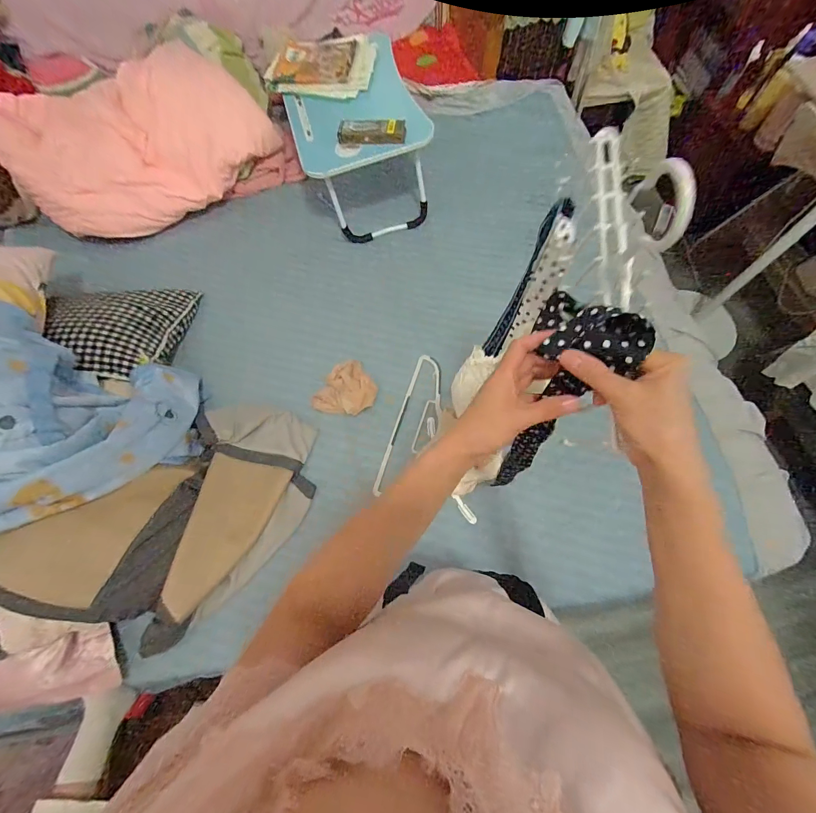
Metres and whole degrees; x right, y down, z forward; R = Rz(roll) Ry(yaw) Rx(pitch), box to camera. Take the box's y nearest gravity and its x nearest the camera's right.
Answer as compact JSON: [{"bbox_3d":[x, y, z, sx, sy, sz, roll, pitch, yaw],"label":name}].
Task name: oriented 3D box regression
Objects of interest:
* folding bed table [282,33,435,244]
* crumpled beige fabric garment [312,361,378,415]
[{"bbox_3d":[-0.165,-0.865,1.190,0.386,0.265,0.532,-19,69,-4],"label":"folding bed table"},{"bbox_3d":[-0.179,-0.039,0.989,0.166,0.021,0.147,-33,71,-10],"label":"crumpled beige fabric garment"}]

